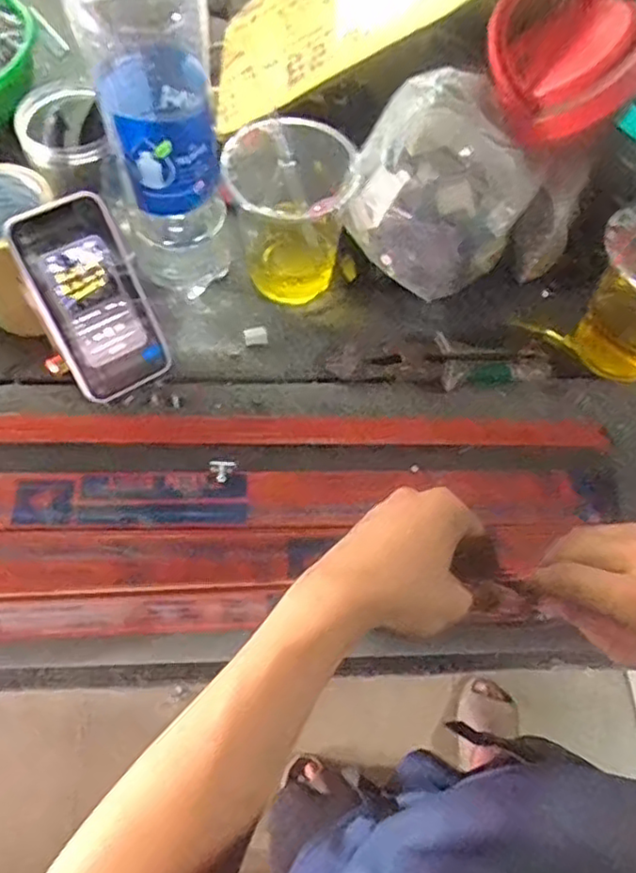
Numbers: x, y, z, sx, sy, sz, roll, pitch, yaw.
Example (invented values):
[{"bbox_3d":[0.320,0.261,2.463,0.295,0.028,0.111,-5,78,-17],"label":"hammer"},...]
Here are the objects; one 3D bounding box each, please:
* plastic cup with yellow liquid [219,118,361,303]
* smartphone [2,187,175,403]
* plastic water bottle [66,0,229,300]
[{"bbox_3d":[-0.026,-0.197,0.594,0.106,0.147,0.103,1,65,-3],"label":"plastic cup with yellow liquid"},{"bbox_3d":[-0.186,-0.112,0.553,0.085,0.164,0.009,-33,35,-21],"label":"smartphone"},{"bbox_3d":[-0.120,-0.235,0.507,0.082,0.303,0.081,-11,66,-8],"label":"plastic water bottle"}]

